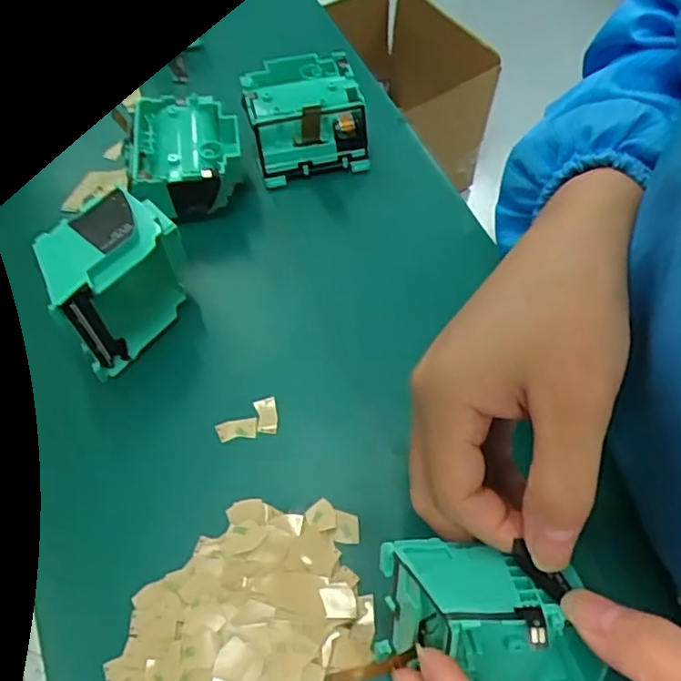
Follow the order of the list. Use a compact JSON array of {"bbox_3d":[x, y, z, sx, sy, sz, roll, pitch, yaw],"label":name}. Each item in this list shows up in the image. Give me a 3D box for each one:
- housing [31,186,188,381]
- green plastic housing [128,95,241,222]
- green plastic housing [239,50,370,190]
[{"bbox_3d":[-0.115,-0.031,0.324,0.036,0.081,0.073,32,66,18],"label":"housing"},{"bbox_3d":[-0.093,-0.112,0.389,0.062,0.044,0.069,-6,61,-2],"label":"green plastic housing"},{"bbox_3d":[-0.024,-0.143,0.408,0.070,0.047,0.069,-15,62,-7],"label":"green plastic housing"}]

